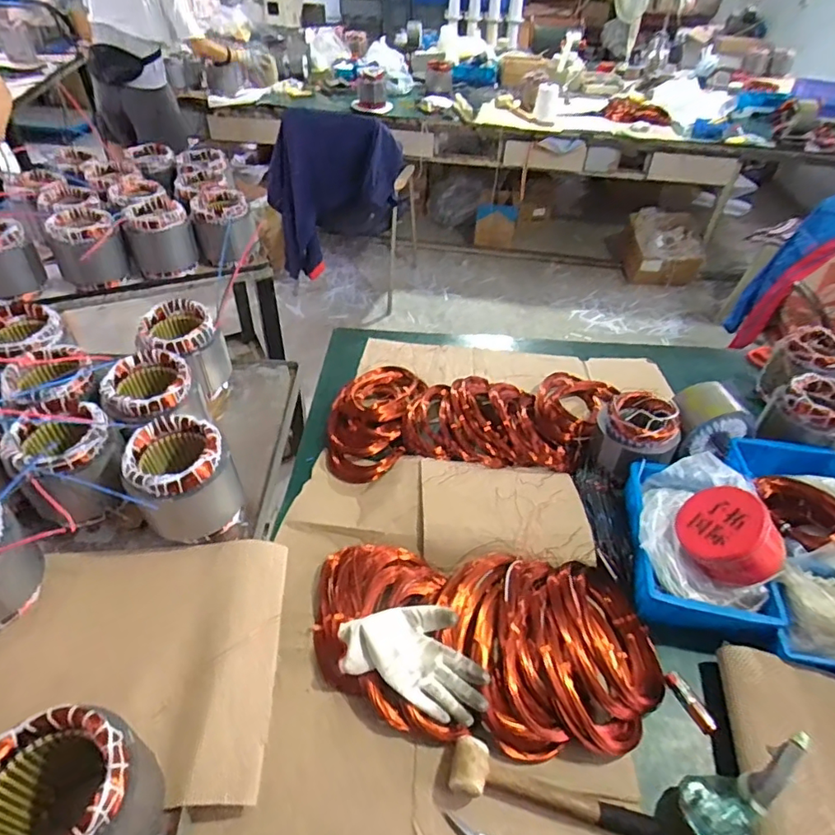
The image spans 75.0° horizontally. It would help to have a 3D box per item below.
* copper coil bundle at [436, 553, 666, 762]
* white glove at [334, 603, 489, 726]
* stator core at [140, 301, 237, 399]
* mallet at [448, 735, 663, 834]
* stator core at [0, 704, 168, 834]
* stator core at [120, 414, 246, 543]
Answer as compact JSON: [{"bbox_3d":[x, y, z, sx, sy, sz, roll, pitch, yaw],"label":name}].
[{"bbox_3d":[0.198,0.331,0.796,0.317,0.075,0.280,-1,44,-5],"label":"copper coil bundle"},{"bbox_3d":[-0.003,0.324,0.753,0.212,0.053,0.120,16,45,13],"label":"white glove"},{"bbox_3d":[-0.471,-0.123,1.086,0.148,0.161,0.147,2,44,-2],"label":"stator core"},{"bbox_3d":[0.170,0.462,0.673,0.261,0.043,0.061,11,44,8],"label":"mallet"},{"bbox_3d":[-0.351,0.397,0.551,0.144,0.160,0.140,2,44,-2],"label":"stator core"},{"bbox_3d":[-0.373,0.102,0.853,0.138,0.150,0.138,2,44,-2],"label":"stator core"}]

